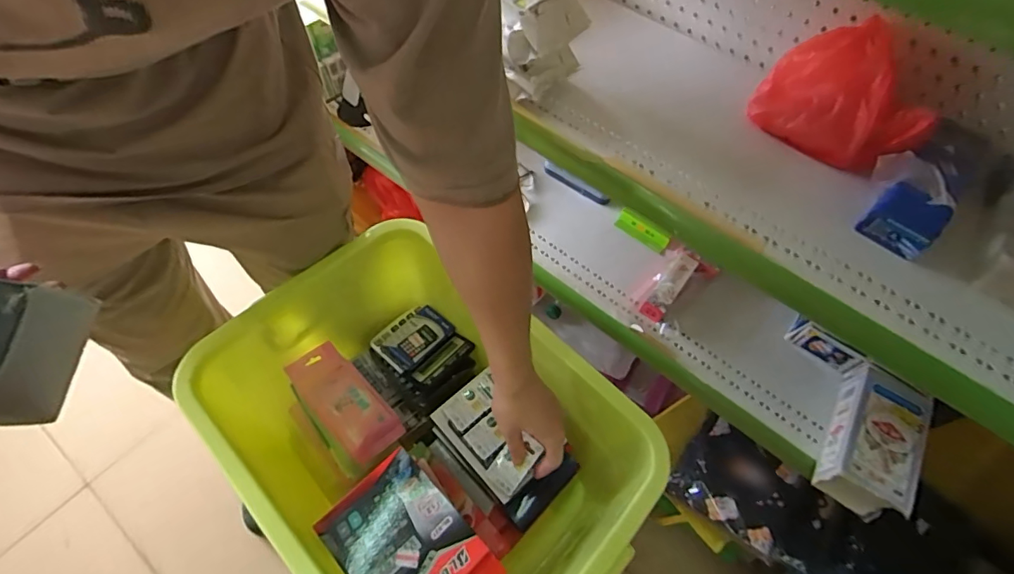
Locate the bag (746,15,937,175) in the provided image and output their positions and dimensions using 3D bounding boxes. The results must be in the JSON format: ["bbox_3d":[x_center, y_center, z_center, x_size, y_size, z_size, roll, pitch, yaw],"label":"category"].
[{"bbox_3d":[0.409,-0.236,0.596,0.126,0.118,0.176,-10,60,-10],"label":"bag"}]

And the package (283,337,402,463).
[{"bbox_3d":[-0.239,0.168,0.700,0.178,0.048,0.085,41,64,19],"label":"package"}]

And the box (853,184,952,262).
[{"bbox_3d":[0.449,-0.077,0.545,0.064,0.052,0.075,-39,68,-24],"label":"box"}]

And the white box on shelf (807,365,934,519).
[{"bbox_3d":[0.523,0.218,0.683,0.110,0.069,0.206,31,61,14],"label":"white box on shelf"}]

